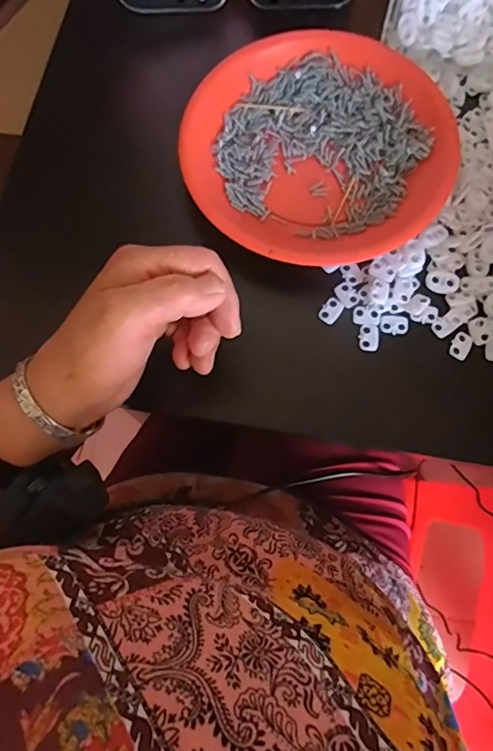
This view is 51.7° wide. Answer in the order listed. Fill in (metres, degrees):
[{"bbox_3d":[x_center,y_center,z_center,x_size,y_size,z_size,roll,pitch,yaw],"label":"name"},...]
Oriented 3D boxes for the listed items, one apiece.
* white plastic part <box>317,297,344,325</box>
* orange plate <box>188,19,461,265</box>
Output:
[{"bbox_3d":[0.059,-0.045,0.357,0.013,0.005,0.018,39,77,12],"label":"white plastic part"},{"bbox_3d":[0.053,-0.169,0.376,0.187,0.024,0.192,0,72,1],"label":"orange plate"}]

